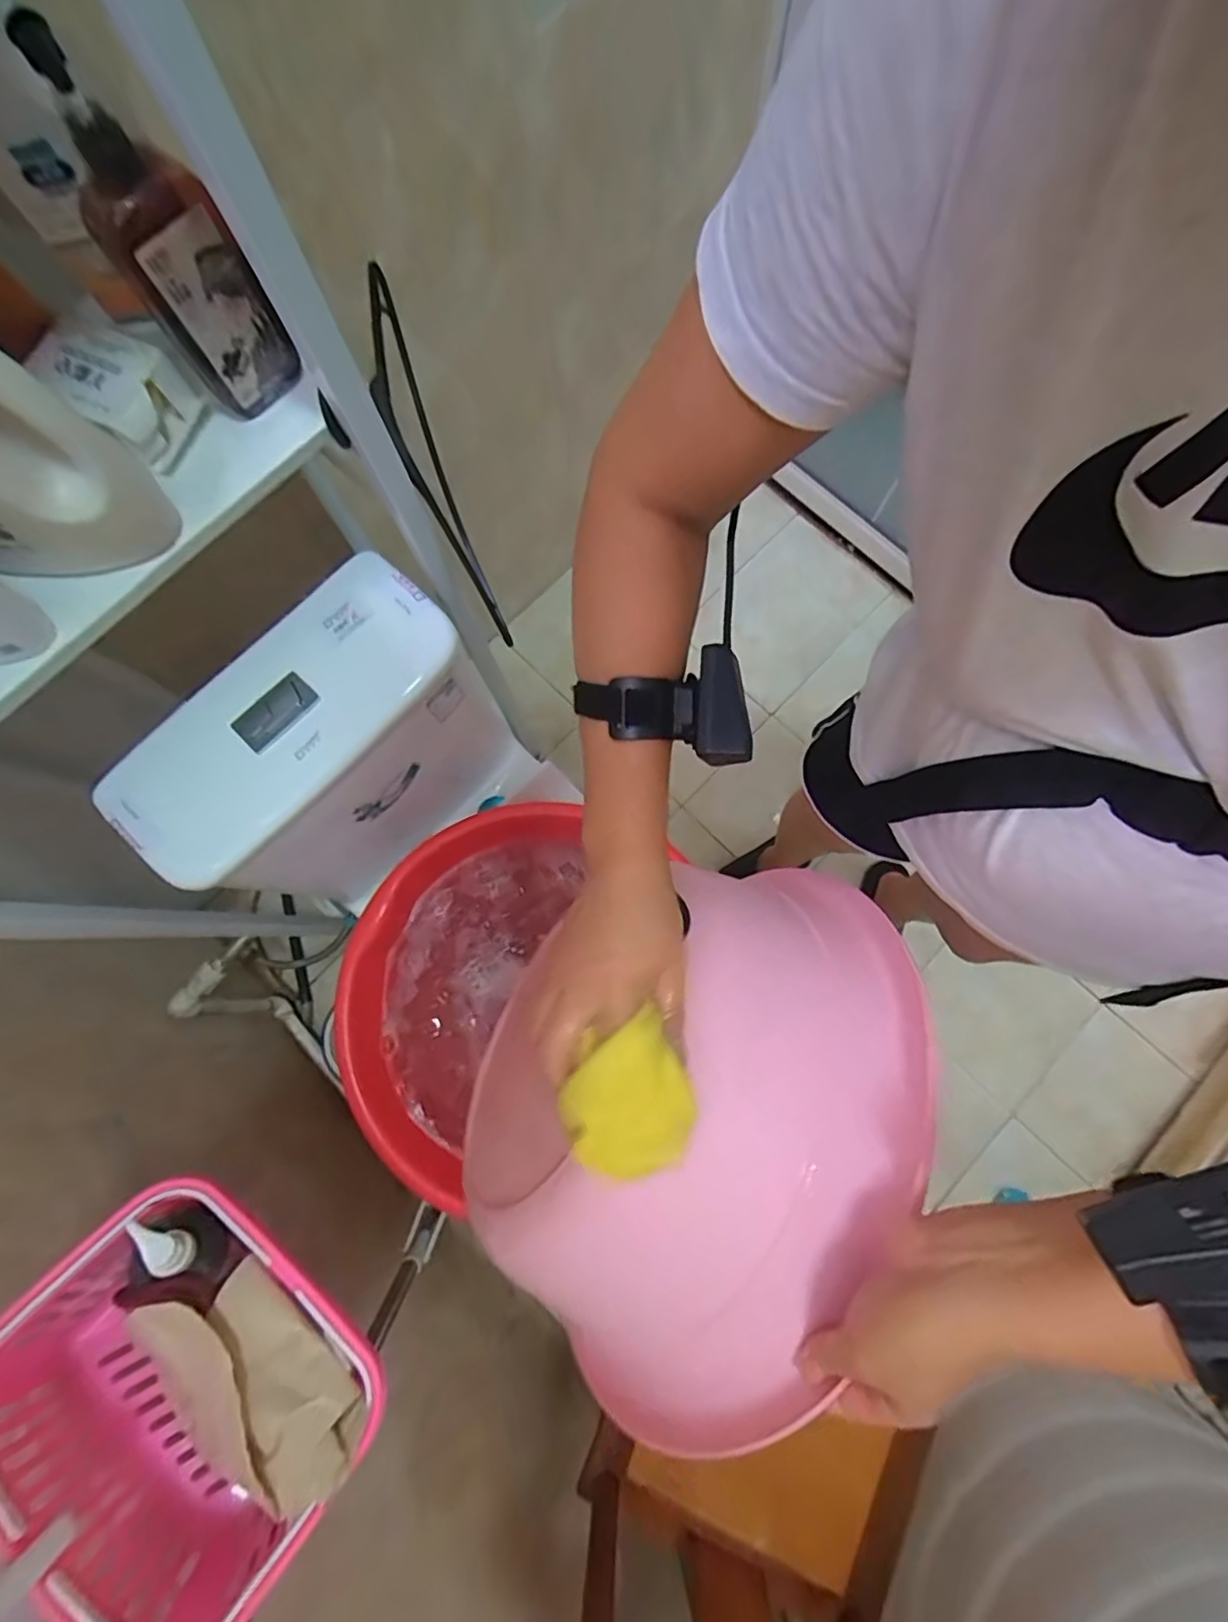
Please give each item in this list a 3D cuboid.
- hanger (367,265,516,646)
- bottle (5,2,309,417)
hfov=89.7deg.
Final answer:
[{"bbox_3d":[-0.191,-0.355,0.646,0.044,0.210,0.371,-18,92,-3],"label":"hanger"},{"bbox_3d":[-0.273,-0.347,0.388,0.072,0.199,0.038,-28,79,-5],"label":"bottle"}]

